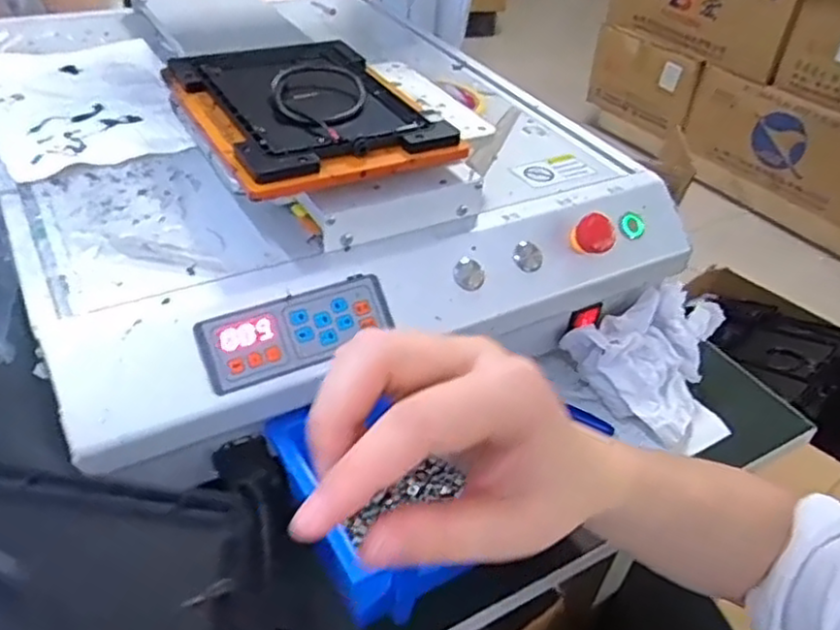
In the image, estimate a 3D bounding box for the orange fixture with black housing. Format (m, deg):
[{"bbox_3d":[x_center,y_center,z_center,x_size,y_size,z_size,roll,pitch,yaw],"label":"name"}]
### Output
[{"bbox_3d":[-0.076,-0.149,0.491,0.158,0.028,0.205,-16,44,-24],"label":"orange fixture with black housing"}]

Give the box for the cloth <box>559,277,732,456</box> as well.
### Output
[{"bbox_3d":[0.196,0.045,0.555,0.128,0.050,0.126,-25,84,-29],"label":"cloth"}]

